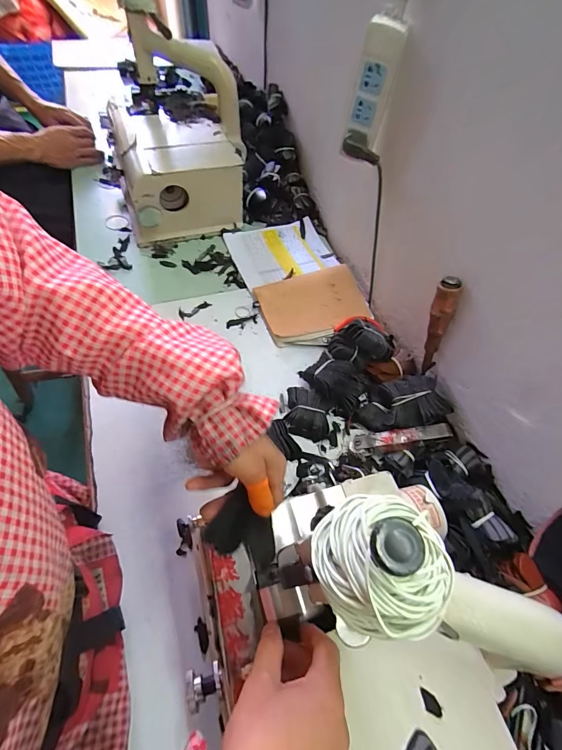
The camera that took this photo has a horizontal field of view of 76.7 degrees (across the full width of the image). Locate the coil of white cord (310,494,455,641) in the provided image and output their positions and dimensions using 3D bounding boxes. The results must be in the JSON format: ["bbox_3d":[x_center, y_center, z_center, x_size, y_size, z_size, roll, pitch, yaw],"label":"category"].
[{"bbox_3d":[0.051,0.097,0.183,0.066,0.038,0.063,2,60,-3],"label":"coil of white cord"}]

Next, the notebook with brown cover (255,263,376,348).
[{"bbox_3d":[0.068,-0.135,0.697,0.205,0.020,0.157,-17,61,-12],"label":"notebook with brown cover"}]

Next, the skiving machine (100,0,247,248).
[{"bbox_3d":[-0.226,-0.514,0.745,0.307,0.323,0.312,-18,61,-13],"label":"skiving machine"}]

